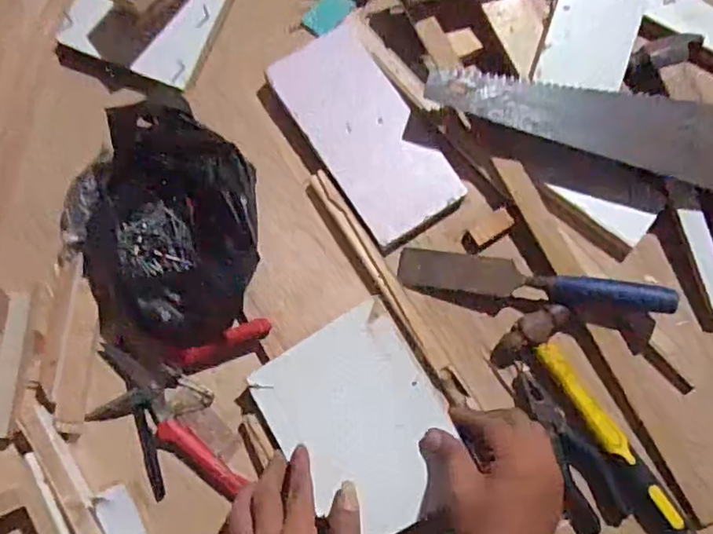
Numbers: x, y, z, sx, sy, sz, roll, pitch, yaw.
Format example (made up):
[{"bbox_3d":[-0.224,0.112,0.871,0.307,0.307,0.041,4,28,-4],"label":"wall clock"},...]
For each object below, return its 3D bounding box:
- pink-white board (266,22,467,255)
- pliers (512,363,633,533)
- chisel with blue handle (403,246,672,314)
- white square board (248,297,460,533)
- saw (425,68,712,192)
[{"bbox_3d":[0.008,-0.134,0.598,0.105,0.014,0.221,-31,80,-7],"label":"pink-white board"},{"bbox_3d":[0.194,0.166,0.563,0.050,0.017,0.160,-23,79,-5],"label":"pliers"},{"bbox_3d":[0.168,0.013,0.563,0.252,0.039,0.037,9,78,2],"label":"chisel with blue handle"},{"bbox_3d":[0.006,0.137,0.523,0.141,0.008,0.171,-34,79,7],"label":"white square board"},{"bbox_3d":[0.287,-0.139,0.603,0.440,0.037,0.106,19,79,4],"label":"saw"}]

